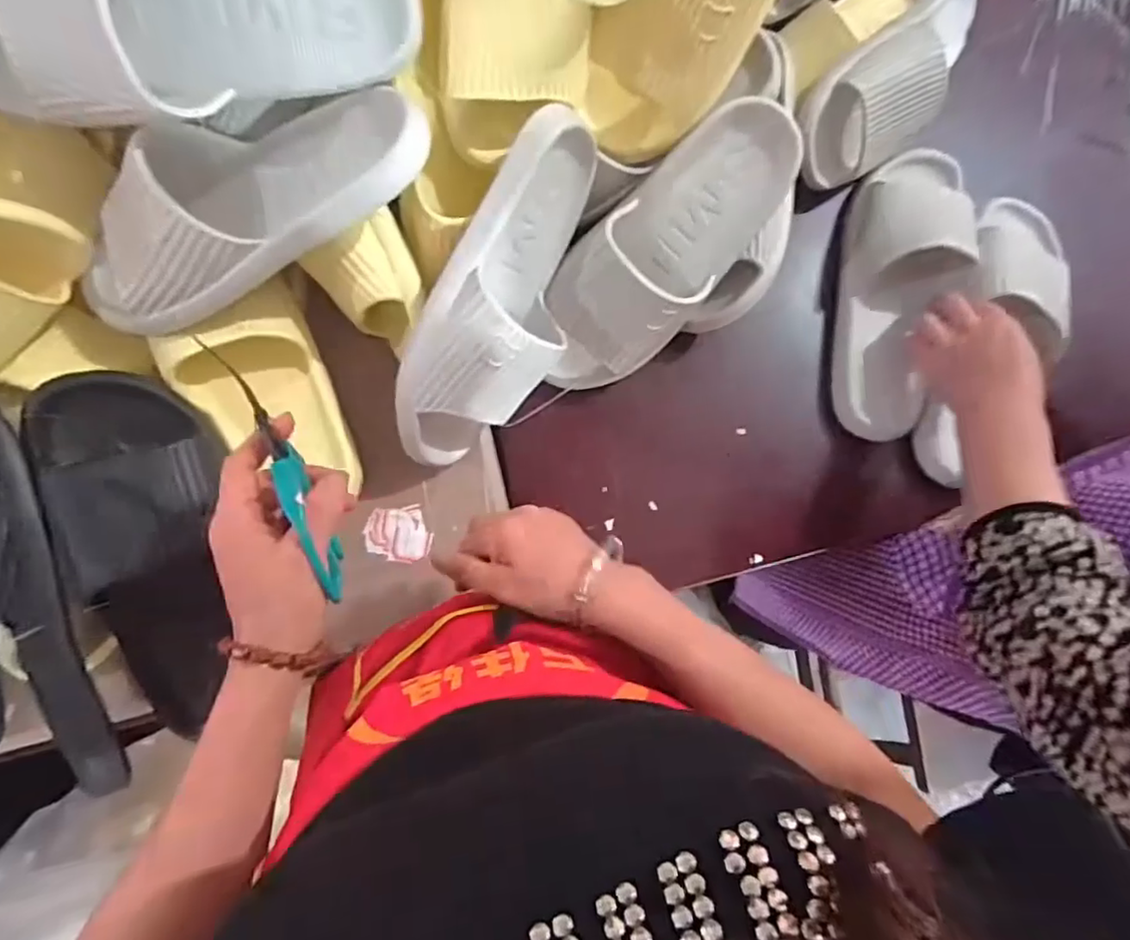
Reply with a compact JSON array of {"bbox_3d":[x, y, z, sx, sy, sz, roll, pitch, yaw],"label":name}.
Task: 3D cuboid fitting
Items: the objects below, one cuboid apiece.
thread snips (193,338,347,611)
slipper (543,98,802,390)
[{"bbox_3d":[-0.152,0.002,0.336,0.011,0.044,0.149,-24,100,-8],"label":"thread snips"},{"bbox_3d":[0.081,-0.176,0.498,0.105,0.069,0.268,42,97,-4],"label":"slipper"}]

